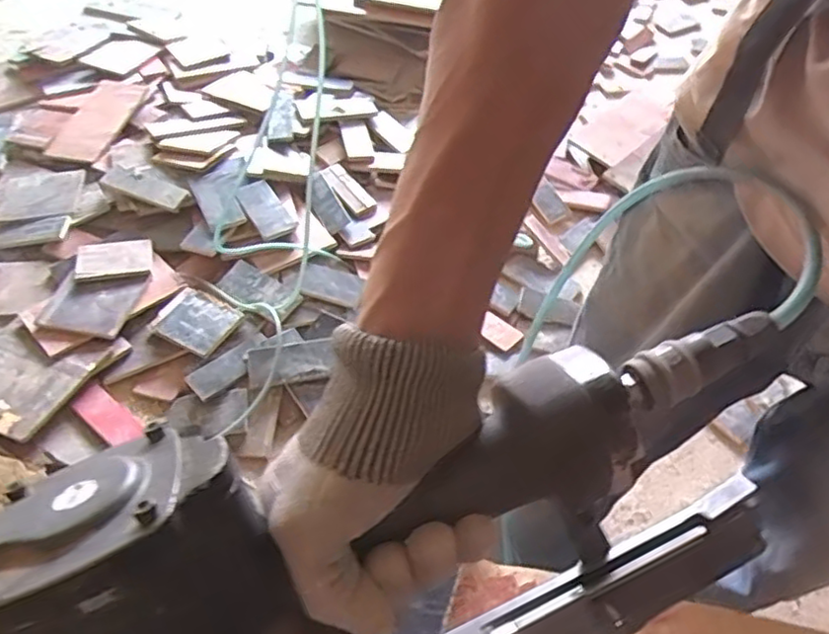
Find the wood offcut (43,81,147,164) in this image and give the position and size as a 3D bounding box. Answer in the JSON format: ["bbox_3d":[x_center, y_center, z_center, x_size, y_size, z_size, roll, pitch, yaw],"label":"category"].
[{"bbox_3d":[-0.818,-0.521,1.718,0.133,0.031,0.341,4,50,0],"label":"wood offcut"}]

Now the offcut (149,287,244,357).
[{"bbox_3d":[-0.450,0.010,1.372,0.153,0.022,0.125,26,55,15],"label":"offcut"}]

